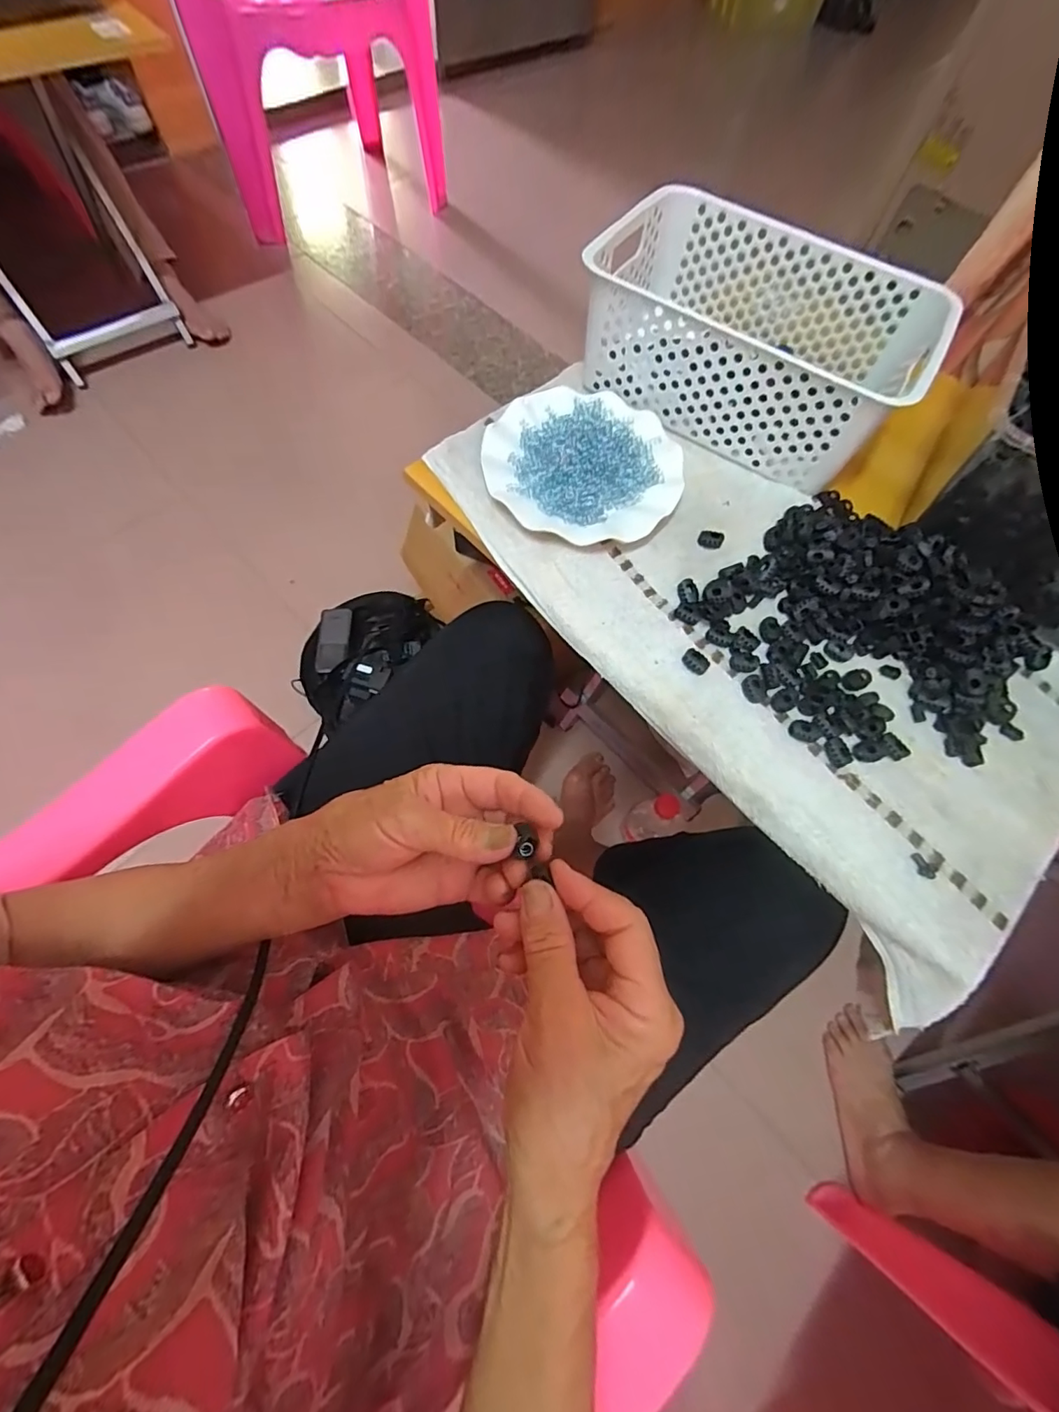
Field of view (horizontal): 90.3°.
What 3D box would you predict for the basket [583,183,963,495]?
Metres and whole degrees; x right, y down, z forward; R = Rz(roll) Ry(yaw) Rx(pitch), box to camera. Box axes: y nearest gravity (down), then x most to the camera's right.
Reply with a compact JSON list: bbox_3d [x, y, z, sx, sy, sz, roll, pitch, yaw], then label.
[{"bbox_3d":[0.213,-0.353,0.508,0.297,0.103,0.204,28,67,9],"label":"basket"}]

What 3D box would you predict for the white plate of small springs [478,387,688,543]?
[{"bbox_3d":[0.049,-0.222,0.478,0.174,0.033,0.171,1,66,-3],"label":"white plate of small springs"}]

